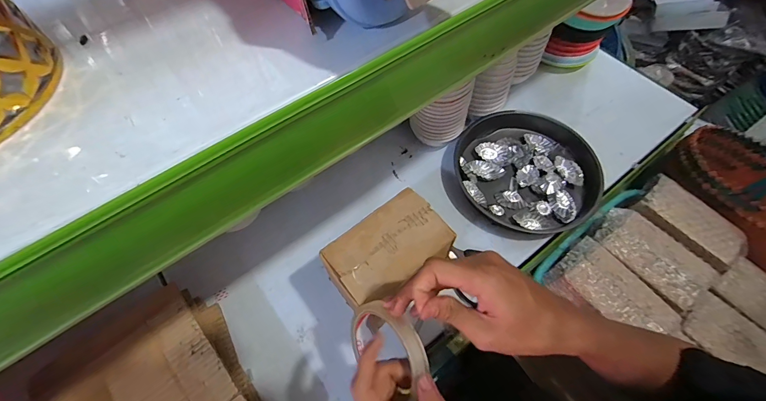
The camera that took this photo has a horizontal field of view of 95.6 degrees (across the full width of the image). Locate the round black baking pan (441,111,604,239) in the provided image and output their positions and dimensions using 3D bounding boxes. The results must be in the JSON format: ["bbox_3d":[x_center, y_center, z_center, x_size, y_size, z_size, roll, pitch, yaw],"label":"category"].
[{"bbox_3d":[0.213,-0.045,0.540,0.213,0.039,0.213,0,61,0],"label":"round black baking pan"}]

